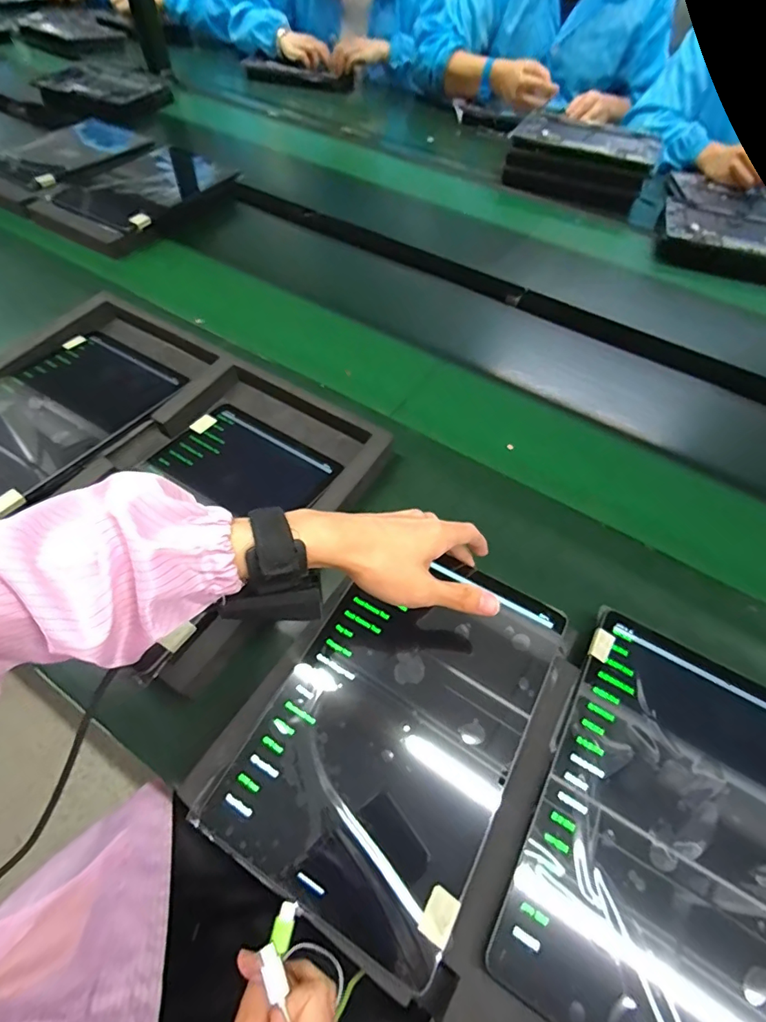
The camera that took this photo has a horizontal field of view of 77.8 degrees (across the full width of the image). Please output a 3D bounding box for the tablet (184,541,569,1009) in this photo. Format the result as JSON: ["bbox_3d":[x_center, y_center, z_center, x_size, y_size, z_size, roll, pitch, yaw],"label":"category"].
[{"bbox_3d":[0.013,0.144,0.342,0.168,0.006,0.253,28,62,16],"label":"tablet"}]

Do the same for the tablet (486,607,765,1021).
[{"bbox_3d":[0.191,0.205,0.309,0.161,0.012,0.252,27,59,17],"label":"tablet"}]

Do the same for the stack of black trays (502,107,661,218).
[{"bbox_3d":[0.370,-0.652,0.892,0.255,0.083,0.160,22,58,12],"label":"stack of black trays"}]

